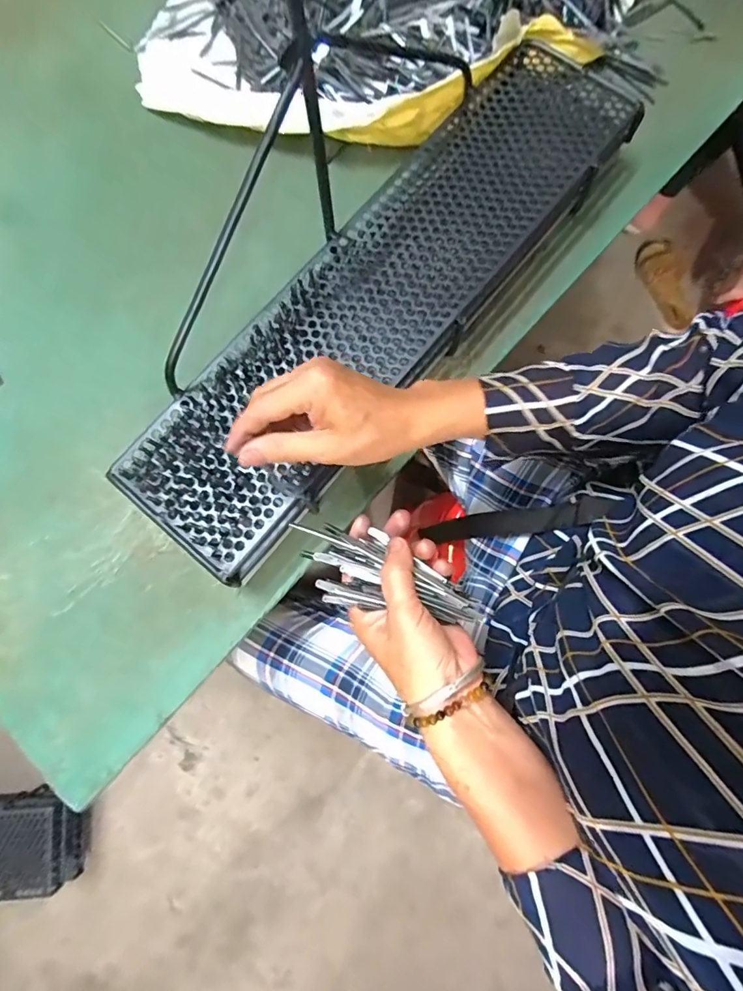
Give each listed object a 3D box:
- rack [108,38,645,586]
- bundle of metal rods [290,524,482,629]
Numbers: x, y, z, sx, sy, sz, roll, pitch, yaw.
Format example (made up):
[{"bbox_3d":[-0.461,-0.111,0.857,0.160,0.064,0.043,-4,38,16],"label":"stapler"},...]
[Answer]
[{"bbox_3d":[0.023,-0.194,0.457,0.151,0.060,0.599,40,81,7],"label":"rack"},{"bbox_3d":[0.004,0.060,0.332,0.142,0.020,0.047,21,81,11],"label":"bundle of metal rods"}]

